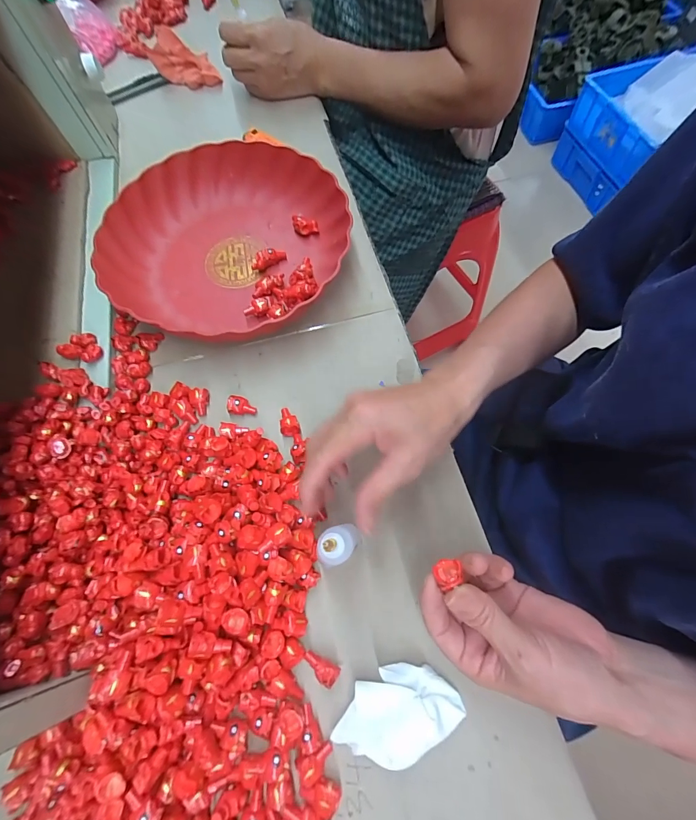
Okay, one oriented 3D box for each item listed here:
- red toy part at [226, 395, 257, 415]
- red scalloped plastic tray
[{"bbox_3d":[-0.096,-0.004,0.340,0.024,0.014,0.016,-2,67,1],"label":"red toy part"},{"bbox_3d":[-0.123,-0.175,0.388,0.245,0.047,0.224,-12,67,-3],"label":"red scalloped plastic tray"}]

